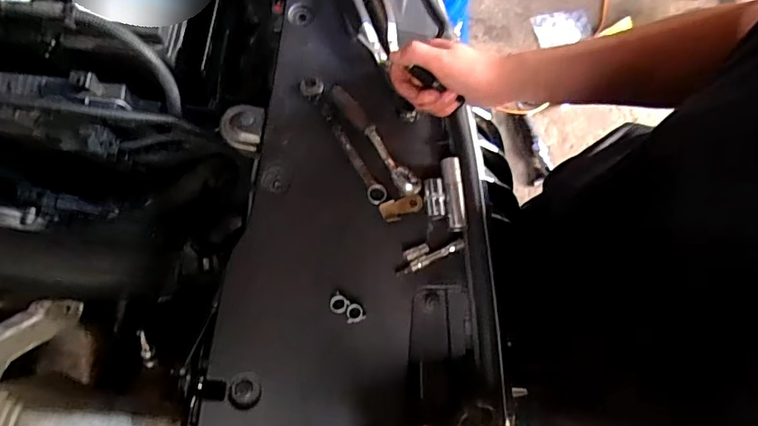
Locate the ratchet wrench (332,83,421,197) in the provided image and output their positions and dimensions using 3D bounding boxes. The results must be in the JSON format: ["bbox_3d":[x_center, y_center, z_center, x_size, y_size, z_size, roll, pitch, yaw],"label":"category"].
[{"bbox_3d":[-0.006,-0.080,0.518,0.022,0.017,0.150,-35,77,-10],"label":"ratchet wrench"}]

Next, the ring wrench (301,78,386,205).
[{"bbox_3d":[-0.038,-0.082,0.524,0.022,0.007,0.168,-29,77,-9],"label":"ring wrench"}]

